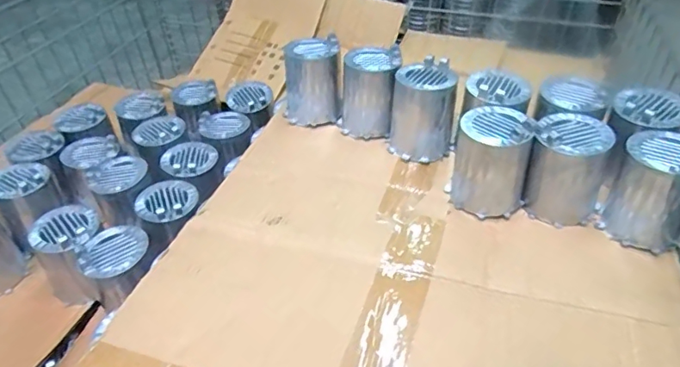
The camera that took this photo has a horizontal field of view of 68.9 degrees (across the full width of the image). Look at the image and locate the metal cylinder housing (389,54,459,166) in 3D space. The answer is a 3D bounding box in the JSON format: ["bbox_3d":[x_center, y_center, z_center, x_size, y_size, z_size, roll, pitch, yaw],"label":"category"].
[{"bbox_3d":[0.121,-0.107,0.726,0.088,0.115,0.097,5,42,8],"label":"metal cylinder housing"}]

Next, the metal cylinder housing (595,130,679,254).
[{"bbox_3d":[0.372,0.005,0.582,0.091,0.121,0.089,27,49,29],"label":"metal cylinder housing"}]

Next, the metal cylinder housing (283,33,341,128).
[{"bbox_3d":[-0.046,-0.160,0.794,0.090,0.126,0.074,-5,41,-4],"label":"metal cylinder housing"}]

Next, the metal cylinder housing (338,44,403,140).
[{"bbox_3d":[0.045,-0.141,0.768,0.091,0.118,0.087,1,41,4],"label":"metal cylinder housing"}]

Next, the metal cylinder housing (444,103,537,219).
[{"bbox_3d":[0.197,-0.036,0.635,0.091,0.122,0.096,15,44,19],"label":"metal cylinder housing"}]

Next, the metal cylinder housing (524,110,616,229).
[{"bbox_3d":[0.287,-0.018,0.624,0.089,0.118,0.084,26,48,28],"label":"metal cylinder housing"}]

